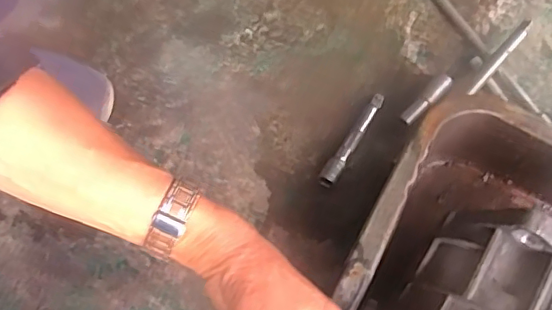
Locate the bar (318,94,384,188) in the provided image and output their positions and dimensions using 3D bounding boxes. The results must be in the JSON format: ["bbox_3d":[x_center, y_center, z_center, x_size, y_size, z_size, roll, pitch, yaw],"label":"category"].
[{"bbox_3d":[0.085,-0.019,0.622,0.019,0.018,0.127,30,70,10],"label":"bar"}]

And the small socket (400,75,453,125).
[{"bbox_3d":[0.171,-0.060,0.634,0.077,0.016,0.016,-42,75,-17],"label":"small socket"}]

